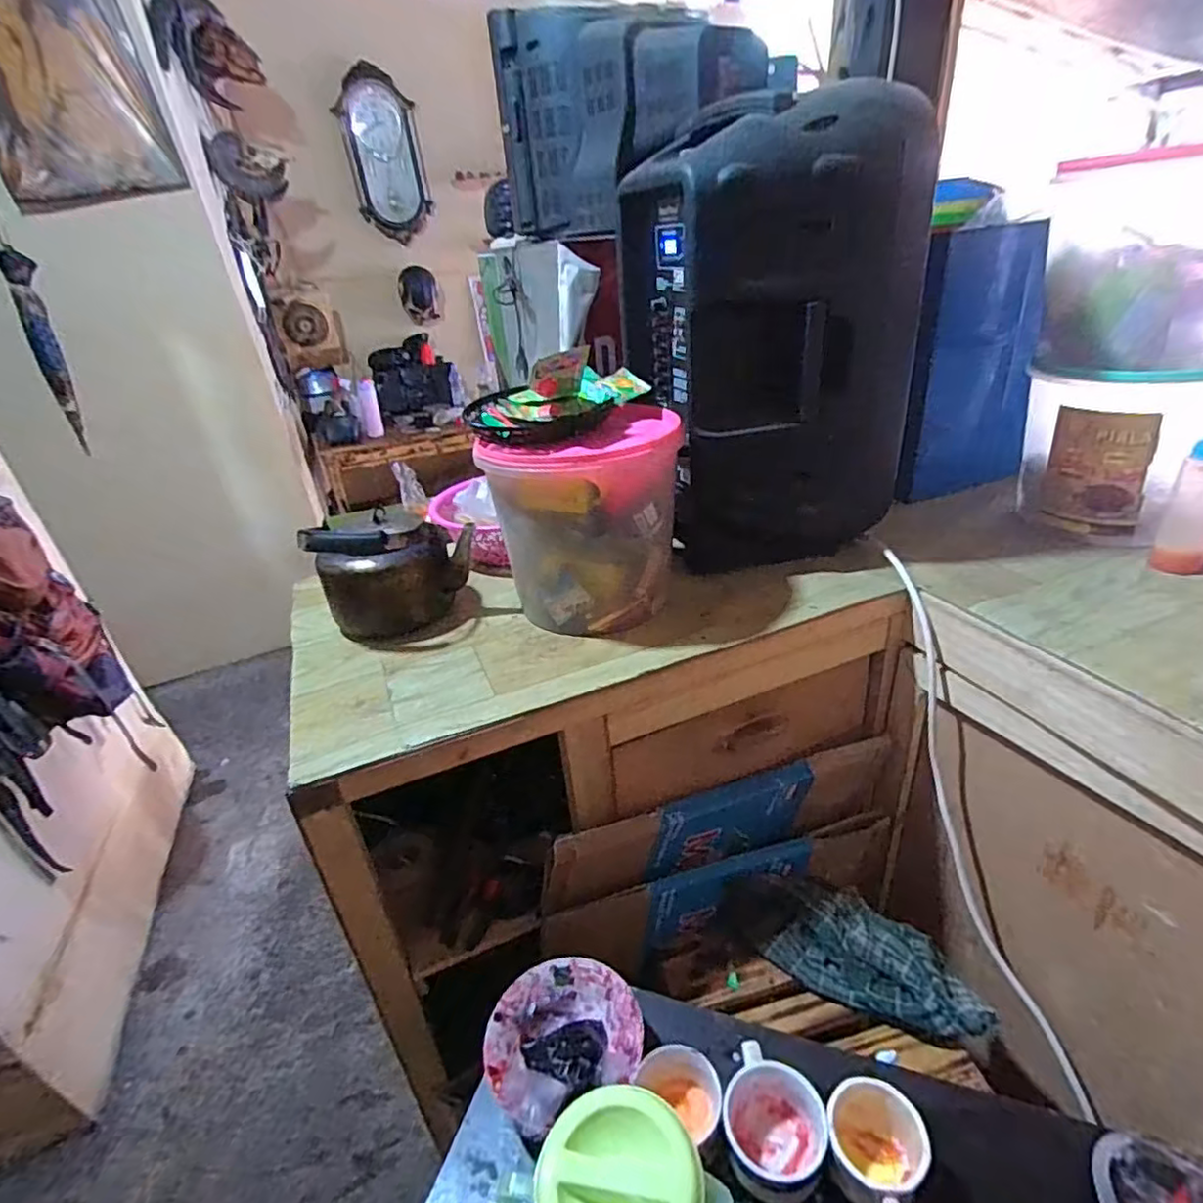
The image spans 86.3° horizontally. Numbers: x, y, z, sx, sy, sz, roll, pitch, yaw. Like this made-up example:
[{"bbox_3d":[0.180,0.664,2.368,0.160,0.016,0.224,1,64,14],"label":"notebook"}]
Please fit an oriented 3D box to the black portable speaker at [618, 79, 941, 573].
[{"bbox_3d":[0.212,-0.342,0.888,0.297,0.514,0.268,-15,31,-12],"label":"black portable speaker"}]

